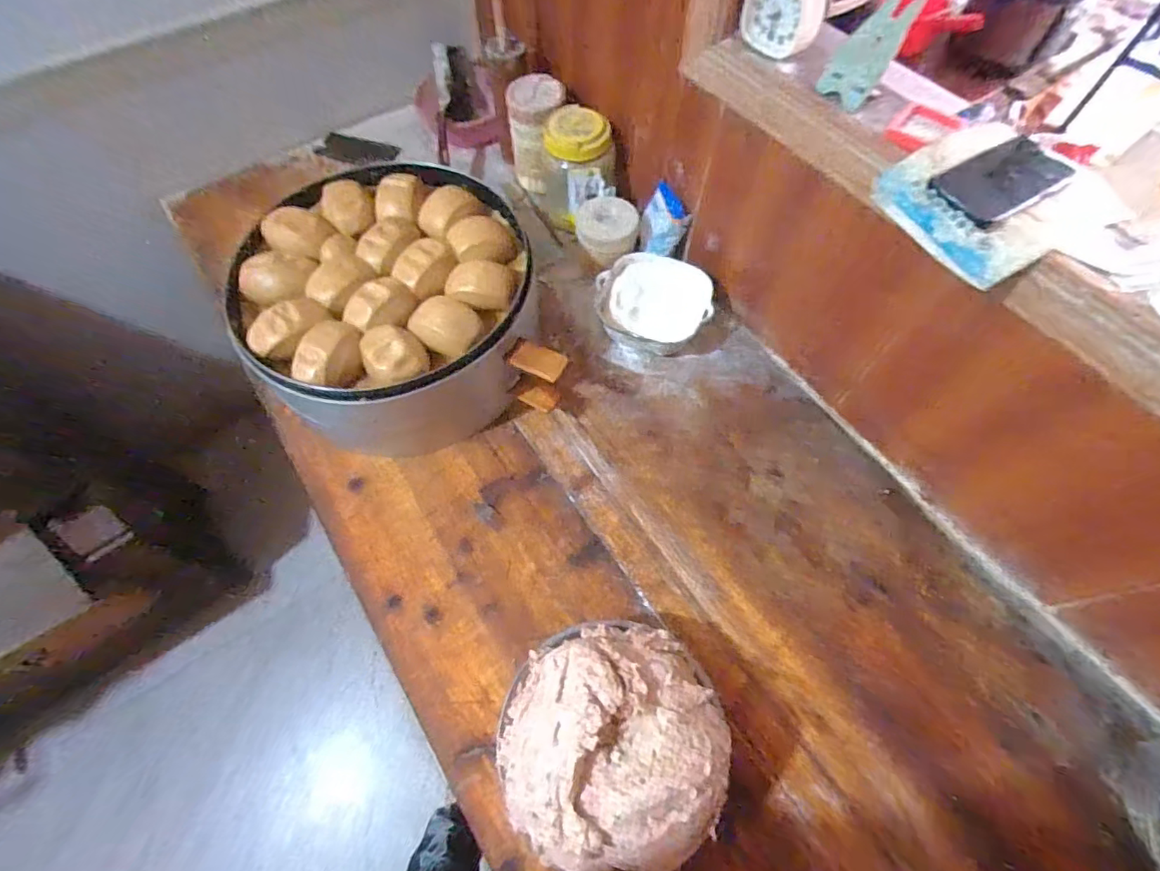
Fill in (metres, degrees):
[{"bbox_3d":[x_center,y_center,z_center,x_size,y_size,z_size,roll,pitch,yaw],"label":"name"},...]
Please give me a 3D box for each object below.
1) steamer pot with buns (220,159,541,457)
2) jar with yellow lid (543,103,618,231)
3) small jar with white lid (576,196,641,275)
[{"bbox_3d":[-0.282,-0.193,0.848,0.409,0.227,0.376,0,62,0],"label":"steamer pot with buns"},{"bbox_3d":[-0.002,-0.487,0.989,0.122,0.178,0.129,0,62,0],"label":"jar with yellow lid"},{"bbox_3d":[0.048,-0.351,0.994,0.115,0.137,0.120,5,62,2],"label":"small jar with white lid"}]

